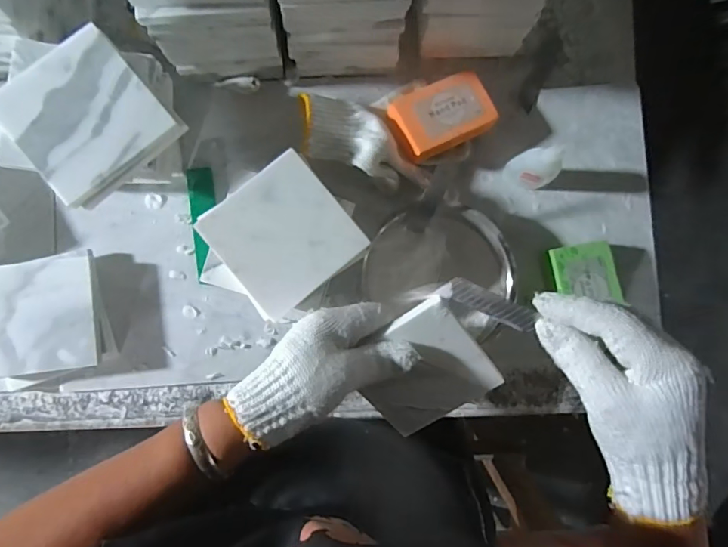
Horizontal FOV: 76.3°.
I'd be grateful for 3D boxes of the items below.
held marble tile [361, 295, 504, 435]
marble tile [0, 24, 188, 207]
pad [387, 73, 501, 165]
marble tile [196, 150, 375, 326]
[{"bbox_3d":[0.045,0.079,0.372,0.099,0.007,0.101,-34,114,14],"label":"held marble tile"},{"bbox_3d":[-0.212,-0.118,0.352,0.101,0.015,0.100,-41,92,-6],"label":"marble tile"},{"bbox_3d":[0.078,-0.156,0.454,0.097,0.020,0.062,-26,90,-6],"label":"pad"},{"bbox_3d":[-0.065,-0.031,0.370,0.100,0.011,0.101,-39,92,-6],"label":"marble tile"}]

